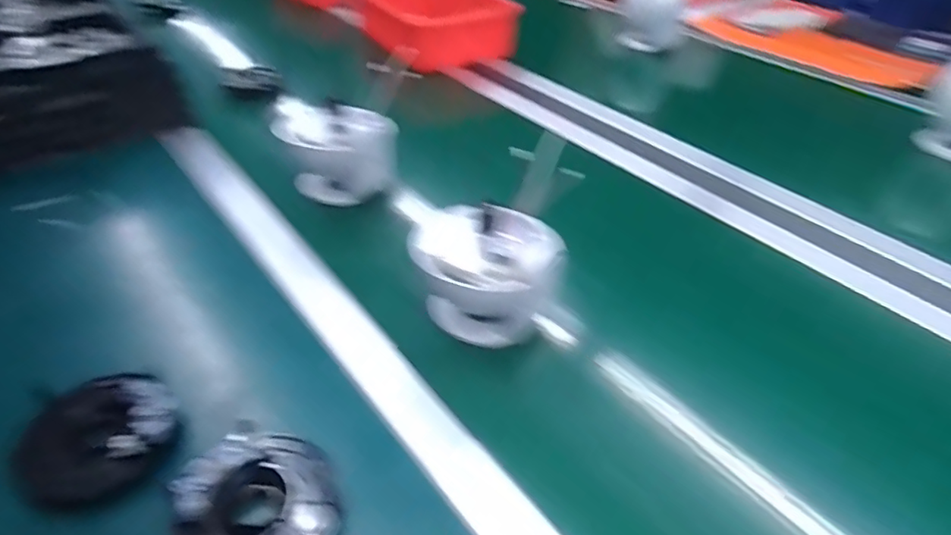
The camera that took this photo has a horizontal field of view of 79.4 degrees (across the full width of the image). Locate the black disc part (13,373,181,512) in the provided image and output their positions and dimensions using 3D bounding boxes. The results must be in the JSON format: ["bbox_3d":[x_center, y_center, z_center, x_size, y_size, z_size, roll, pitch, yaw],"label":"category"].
[{"bbox_3d":[-0.268,0.120,0.406,0.094,0.028,0.096,-1,39,0],"label":"black disc part"}]

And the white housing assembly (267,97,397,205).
[{"bbox_3d":[-0.156,-0.137,0.658,0.123,0.121,0.063,-13,40,-15],"label":"white housing assembly"}]

